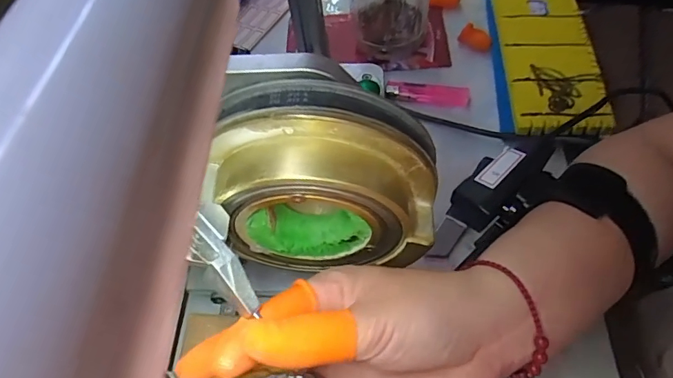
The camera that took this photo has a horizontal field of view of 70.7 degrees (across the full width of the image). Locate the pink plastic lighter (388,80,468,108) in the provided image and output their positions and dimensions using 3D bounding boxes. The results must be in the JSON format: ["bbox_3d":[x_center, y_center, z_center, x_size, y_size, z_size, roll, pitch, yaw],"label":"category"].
[{"bbox_3d":[0.087,-0.092,0.449,0.076,0.011,0.019,9,59,10],"label":"pink plastic lighter"}]

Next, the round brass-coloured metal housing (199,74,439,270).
[{"bbox_3d":[-0.005,-0.002,0.222,0.099,0.090,0.046,-1,58,4],"label":"round brass-coloured metal housing"}]

